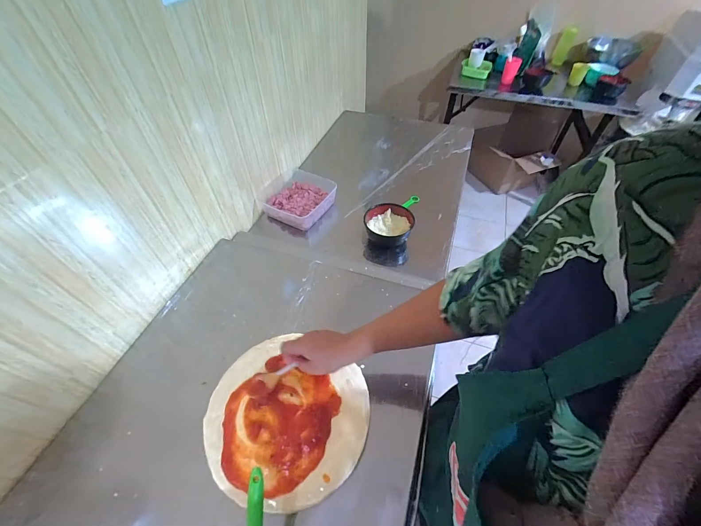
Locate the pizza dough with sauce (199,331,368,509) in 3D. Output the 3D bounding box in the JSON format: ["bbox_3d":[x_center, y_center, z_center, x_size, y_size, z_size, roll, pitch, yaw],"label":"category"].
[{"bbox_3d":[-0.114,0.265,0.538,0.267,0.019,0.260,0,50,0],"label":"pizza dough with sauce"}]

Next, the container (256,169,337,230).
[{"bbox_3d":[-0.163,-0.208,0.988,0.203,0.075,0.195,22,54,18],"label":"container"}]

